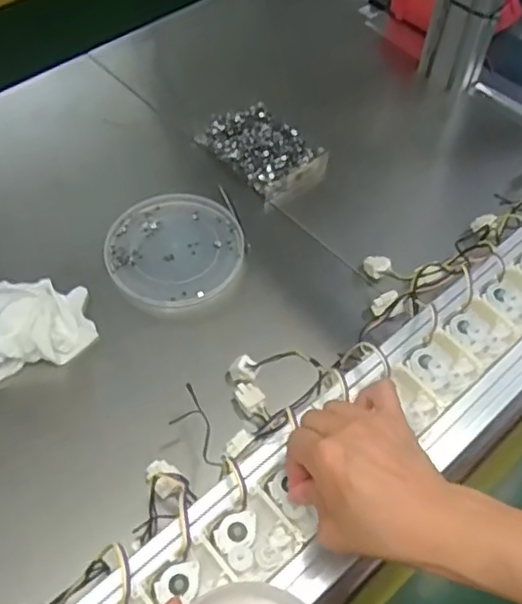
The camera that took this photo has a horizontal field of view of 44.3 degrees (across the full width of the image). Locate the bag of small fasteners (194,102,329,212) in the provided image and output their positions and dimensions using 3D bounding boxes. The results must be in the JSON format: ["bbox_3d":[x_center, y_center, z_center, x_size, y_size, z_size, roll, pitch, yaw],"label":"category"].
[{"bbox_3d":[0.004,-0.205,0.864,0.112,0.022,0.171,-34,63,-23],"label":"bag of small fasteners"}]

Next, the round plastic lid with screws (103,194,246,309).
[{"bbox_3d":[-0.105,-0.068,0.770,0.157,0.016,0.173,-19,58,-15],"label":"round plastic lid with screws"}]

